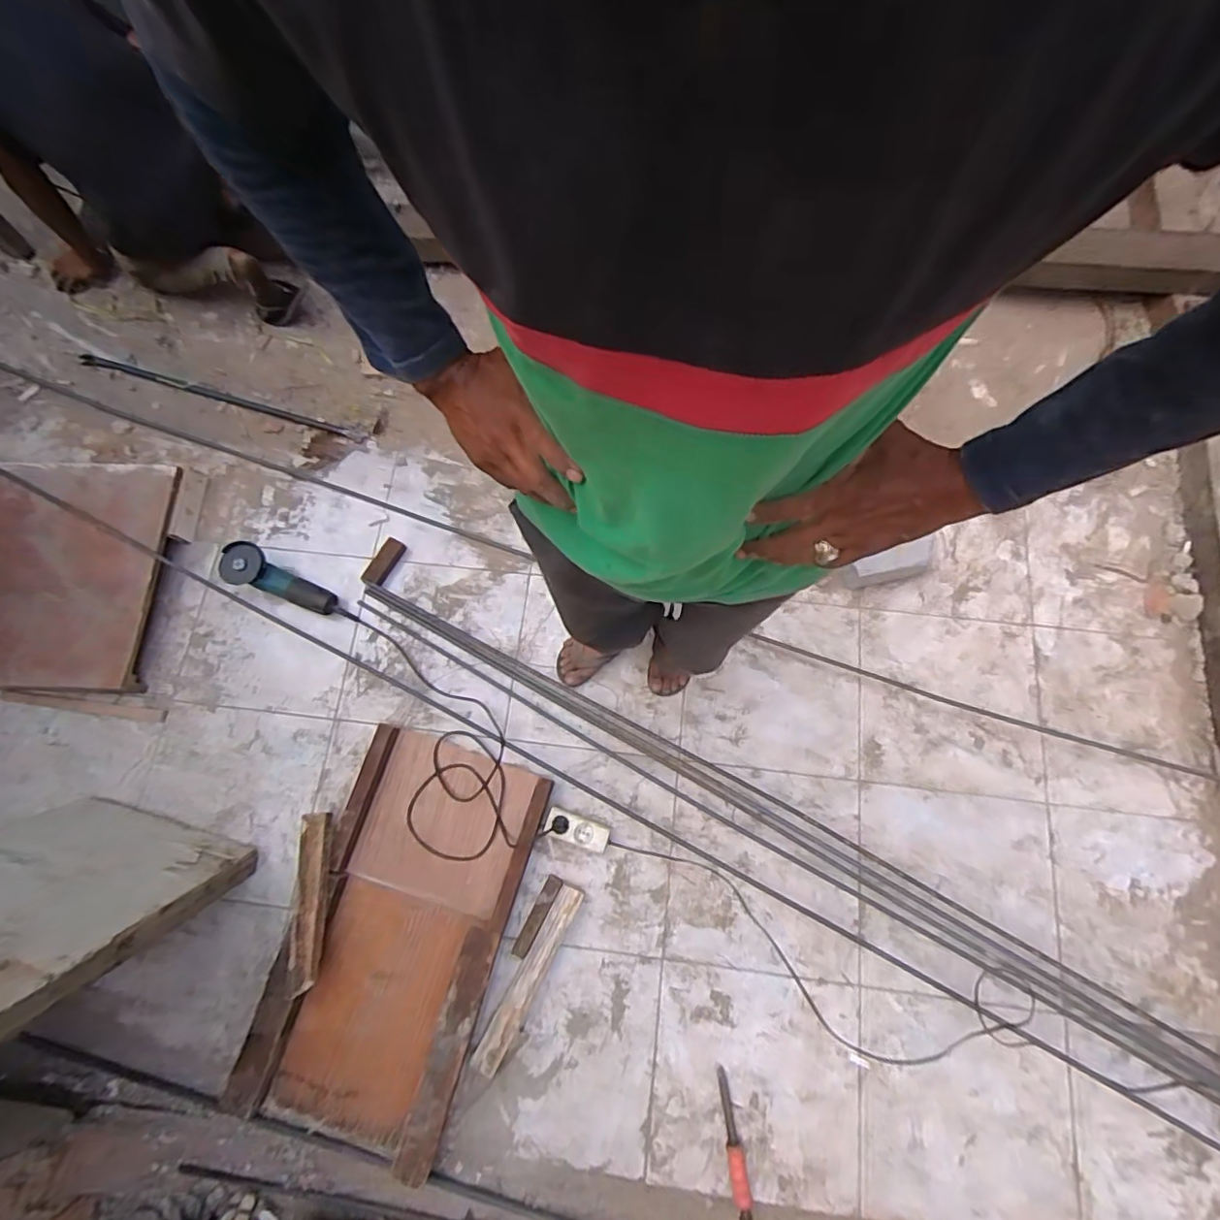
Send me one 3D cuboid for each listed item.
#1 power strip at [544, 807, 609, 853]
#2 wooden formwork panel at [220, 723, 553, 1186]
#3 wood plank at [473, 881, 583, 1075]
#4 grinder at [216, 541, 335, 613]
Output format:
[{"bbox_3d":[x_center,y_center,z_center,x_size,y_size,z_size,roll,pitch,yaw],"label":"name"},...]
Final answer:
[{"bbox_3d":[-0.070,0.471,1.233,0.139,0.047,0.061,16,75,5],"label":"power strip"},{"bbox_3d":[-0.436,0.662,1.177,0.407,0.057,0.754,17,75,5],"label":"wooden formwork panel"},{"bbox_3d":[-0.164,0.745,1.165,0.054,0.028,0.368,28,76,8],"label":"wood plank"},{"bbox_3d":[-0.788,-0.065,1.367,0.293,0.076,0.099,25,76,7],"label":"grinder"}]

